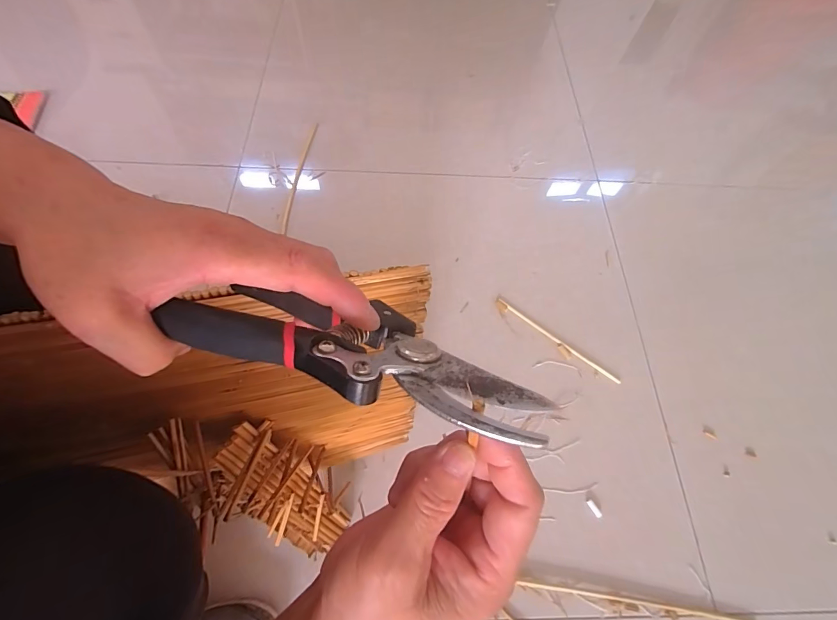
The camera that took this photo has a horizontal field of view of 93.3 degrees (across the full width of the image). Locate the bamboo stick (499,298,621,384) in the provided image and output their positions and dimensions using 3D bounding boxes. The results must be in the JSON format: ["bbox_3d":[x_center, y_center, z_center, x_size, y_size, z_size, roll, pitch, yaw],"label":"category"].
[{"bbox_3d":[0.255,0.055,0.729,0.252,0.004,0.011,36,69,13],"label":"bamboo stick"}]

